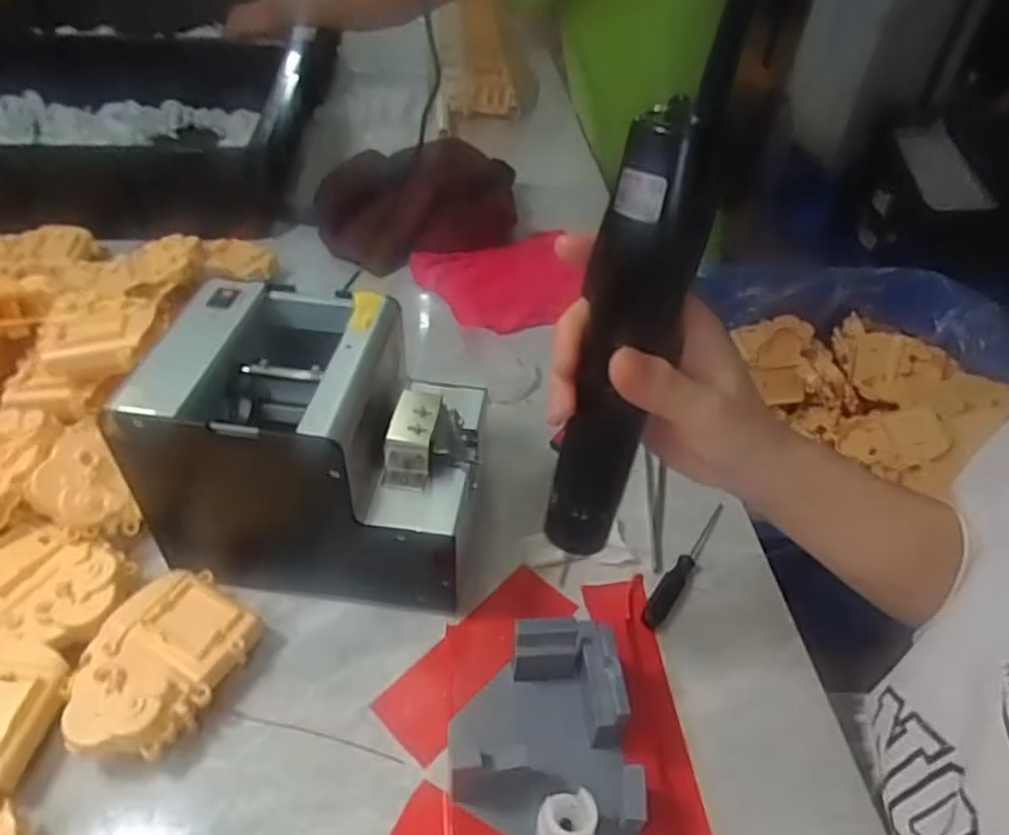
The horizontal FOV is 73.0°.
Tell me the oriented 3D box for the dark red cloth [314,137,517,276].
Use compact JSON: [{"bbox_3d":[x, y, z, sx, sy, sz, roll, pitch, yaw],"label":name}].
[{"bbox_3d":[-0.084,-0.232,0.738,0.203,0.096,0.106,-28,53,-28],"label":"dark red cloth"}]

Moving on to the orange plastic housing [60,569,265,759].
[{"bbox_3d":[-0.189,0.136,0.376,0.076,0.037,0.104,20,46,18],"label":"orange plastic housing"}]

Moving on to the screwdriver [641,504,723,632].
[{"bbox_3d":[0.120,0.095,0.453,0.014,0.009,0.114,25,48,22],"label":"screwdriver"}]

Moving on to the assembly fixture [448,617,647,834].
[{"bbox_3d":[0.018,0.167,0.343,0.088,0.050,0.112,-2,43,-5],"label":"assembly fixture"}]

